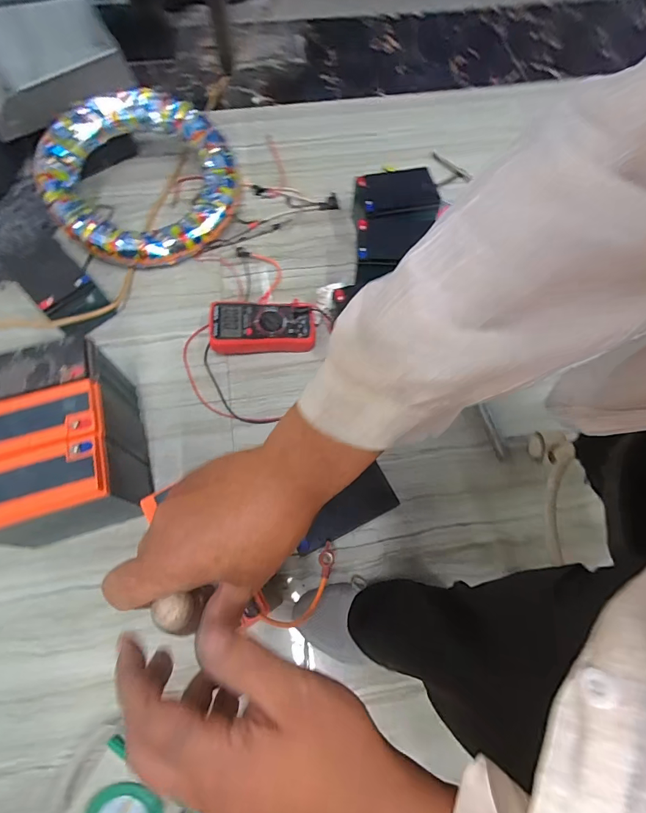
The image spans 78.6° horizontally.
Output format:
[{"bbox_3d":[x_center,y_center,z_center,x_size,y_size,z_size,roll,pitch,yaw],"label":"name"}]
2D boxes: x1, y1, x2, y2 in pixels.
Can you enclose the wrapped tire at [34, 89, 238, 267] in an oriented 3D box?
[{"bbox_3d":[-0.376,-0.481,0.824,0.369,0.051,0.371,-8,81,-11],"label":"wrapped tire"}]

